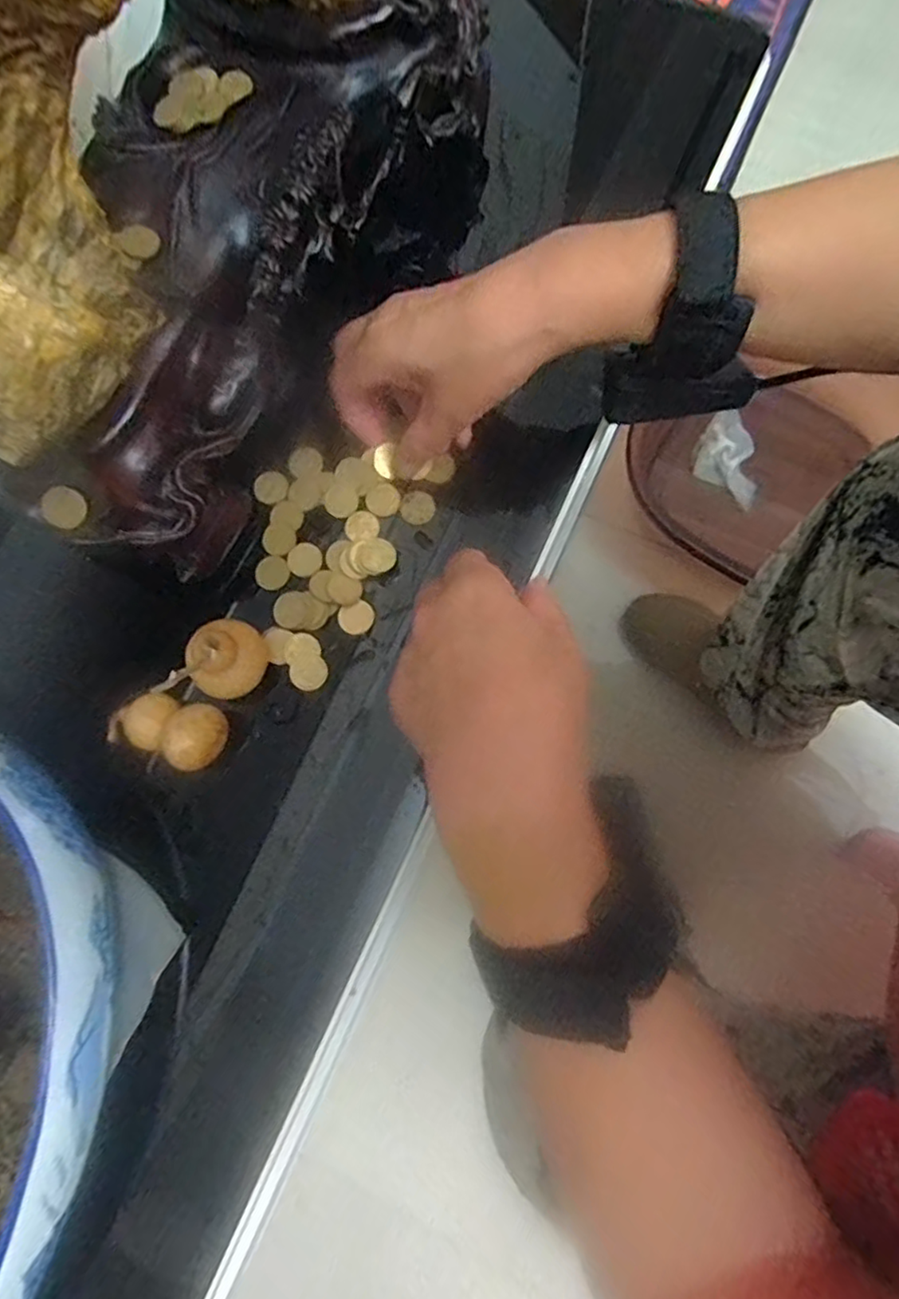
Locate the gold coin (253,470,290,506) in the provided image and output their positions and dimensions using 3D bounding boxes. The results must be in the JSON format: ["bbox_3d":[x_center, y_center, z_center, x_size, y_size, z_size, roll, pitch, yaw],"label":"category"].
[{"bbox_3d":[-0.105,-0.095,0.374,0.022,0.005,0.019,37,81,8],"label":"gold coin"}]

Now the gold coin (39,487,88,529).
[{"bbox_3d":[-0.196,-0.072,0.323,0.024,0.004,0.020,42,86,4],"label":"gold coin"}]

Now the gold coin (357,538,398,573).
[{"bbox_3d":[-0.040,-0.053,0.355,0.022,0.004,0.019,35,80,7],"label":"gold coin"}]

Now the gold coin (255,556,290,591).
[{"bbox_3d":[-0.100,-0.044,0.361,0.018,0.004,0.019,0,78,0],"label":"gold coin"}]

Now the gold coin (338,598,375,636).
[{"bbox_3d":[-0.052,-0.018,0.356,0.019,0.004,0.019,0,90,-5],"label":"gold coin"}]

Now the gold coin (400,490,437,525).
[{"bbox_3d":[-0.018,-0.082,0.364,0.020,0.004,0.020,-1,82,11],"label":"gold coin"}]

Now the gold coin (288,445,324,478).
[{"bbox_3d":[-0.085,-0.111,0.375,0.019,0.004,0.017,-17,78,-3],"label":"gold coin"}]

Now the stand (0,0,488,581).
[{"bbox_3d":[-0.119,-0.222,0.348,0.178,0.091,0.357,25,79,6],"label":"stand"}]

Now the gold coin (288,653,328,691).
[{"bbox_3d":[-0.077,0.012,0.348,0.020,0.004,0.020,1,83,-4],"label":"gold coin"}]

